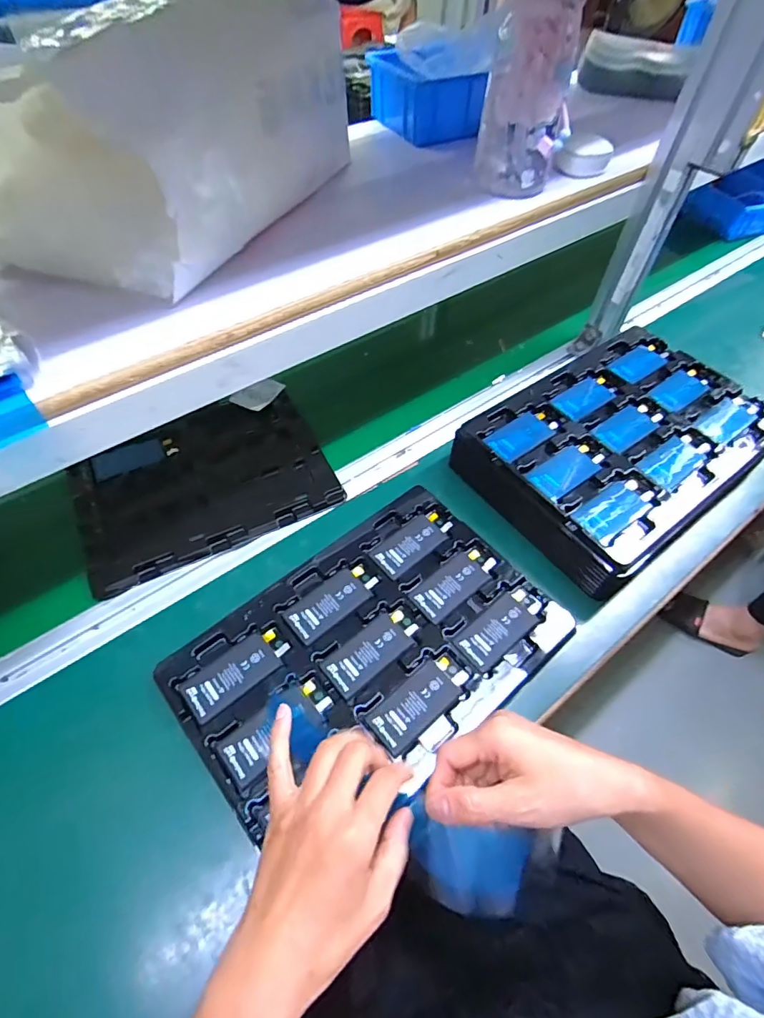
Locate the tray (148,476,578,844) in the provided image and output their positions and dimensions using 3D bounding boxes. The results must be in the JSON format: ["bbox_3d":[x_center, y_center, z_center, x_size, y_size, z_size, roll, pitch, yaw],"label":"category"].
[{"bbox_3d":[-0.010,0.129,0.465,0.325,0.013,0.218,-35,63,-23],"label":"tray"}]

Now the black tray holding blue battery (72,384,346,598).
[{"bbox_3d":[-0.209,-0.038,0.581,0.277,0.008,0.204,-23,58,-17],"label":"black tray holding blue battery"}]

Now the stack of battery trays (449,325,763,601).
[{"bbox_3d":[0.283,-0.077,0.594,0.331,0.064,0.236,-32,61,-22],"label":"stack of battery trays"}]

